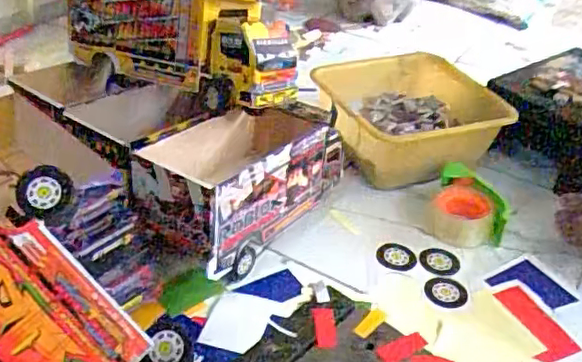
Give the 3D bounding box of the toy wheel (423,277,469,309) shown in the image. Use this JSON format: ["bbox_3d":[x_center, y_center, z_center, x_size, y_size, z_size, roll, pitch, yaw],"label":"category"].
[{"bbox_3d":[0.213,0.152,0.845,0.058,0.009,0.054,2,35,-1],"label":"toy wheel"}]

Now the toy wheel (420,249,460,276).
[{"bbox_3d":[0.217,0.118,0.898,0.056,0.010,0.049,6,35,5],"label":"toy wheel"}]

